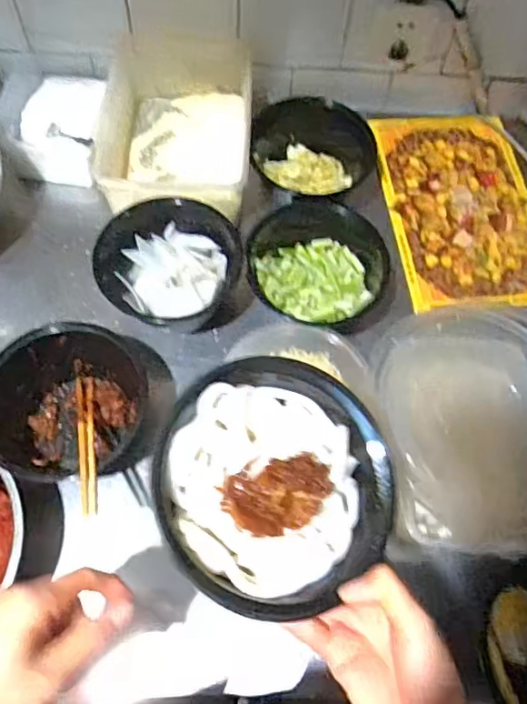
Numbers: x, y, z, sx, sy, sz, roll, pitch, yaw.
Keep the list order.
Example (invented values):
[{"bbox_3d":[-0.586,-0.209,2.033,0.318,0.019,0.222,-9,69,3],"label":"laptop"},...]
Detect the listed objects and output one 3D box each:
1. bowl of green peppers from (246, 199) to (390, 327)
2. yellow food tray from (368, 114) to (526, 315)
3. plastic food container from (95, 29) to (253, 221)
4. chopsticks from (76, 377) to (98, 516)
[{"bbox_3d":[0.070,-0.108,0.701,0.167,0.083,0.153,1,64,-3],"label":"bowl of green peppers"},{"bbox_3d":[0.285,-0.217,0.810,0.219,0.014,0.348,-6,65,-6],"label":"yellow food tray"},{"bbox_3d":[-0.118,-0.301,0.784,0.194,0.097,0.290,2,64,-3],"label":"plastic food container"},{"bbox_3d":[-0.182,0.084,0.574,0.017,0.011,0.220,-16,31,-11],"label":"chopsticks"}]

